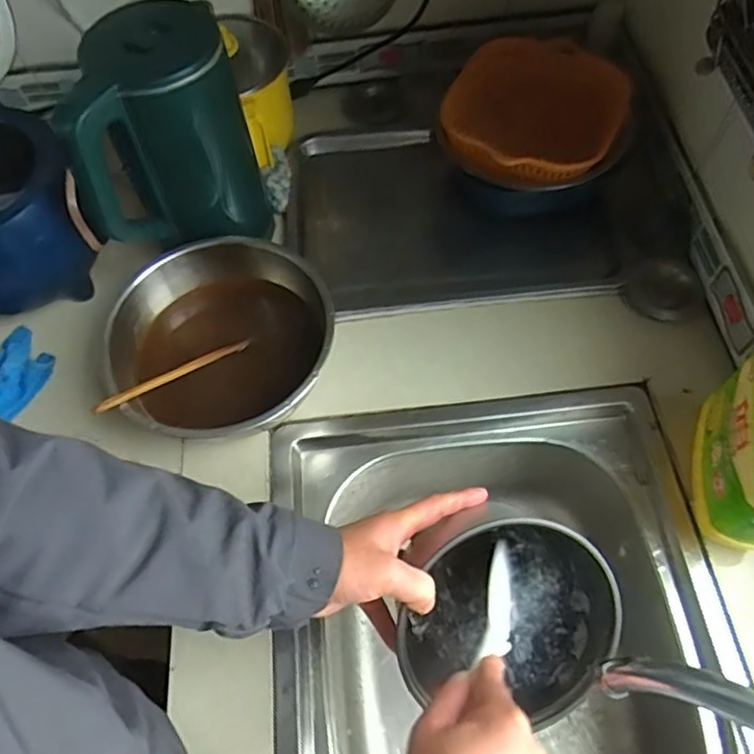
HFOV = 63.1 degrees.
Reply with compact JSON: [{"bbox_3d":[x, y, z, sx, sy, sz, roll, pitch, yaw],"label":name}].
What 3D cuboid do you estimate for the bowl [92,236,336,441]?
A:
[{"bbox_3d":[-0.156,-0.026,0.617,0.219,0.088,0.212,-1,62,2],"label":"bowl"}]

